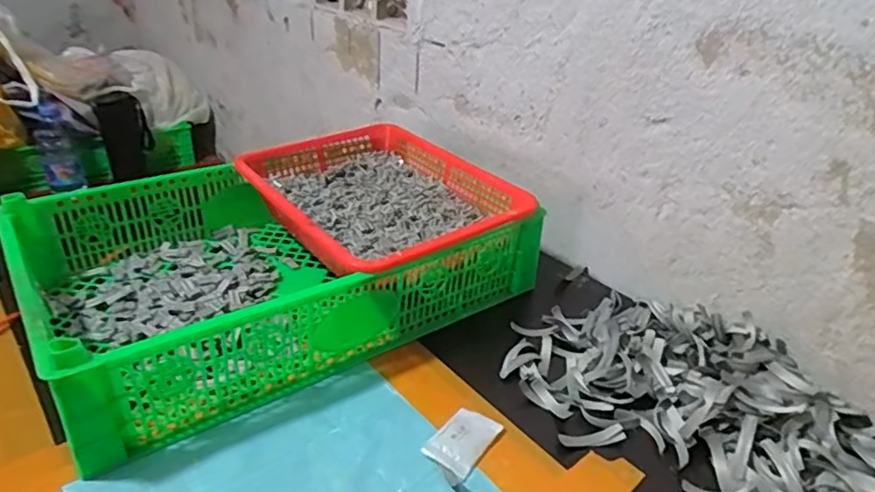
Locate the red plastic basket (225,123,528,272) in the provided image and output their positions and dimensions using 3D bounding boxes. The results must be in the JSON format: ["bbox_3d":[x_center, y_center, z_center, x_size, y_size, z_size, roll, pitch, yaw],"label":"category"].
[{"bbox_3d":[-0.064,-0.048,0.670,0.235,0.069,0.296,-17,35,-32],"label":"red plastic basket"}]

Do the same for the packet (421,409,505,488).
[{"bbox_3d":[0.020,0.156,0.469,0.039,0.012,0.073,20,33,26],"label":"packet"}]

